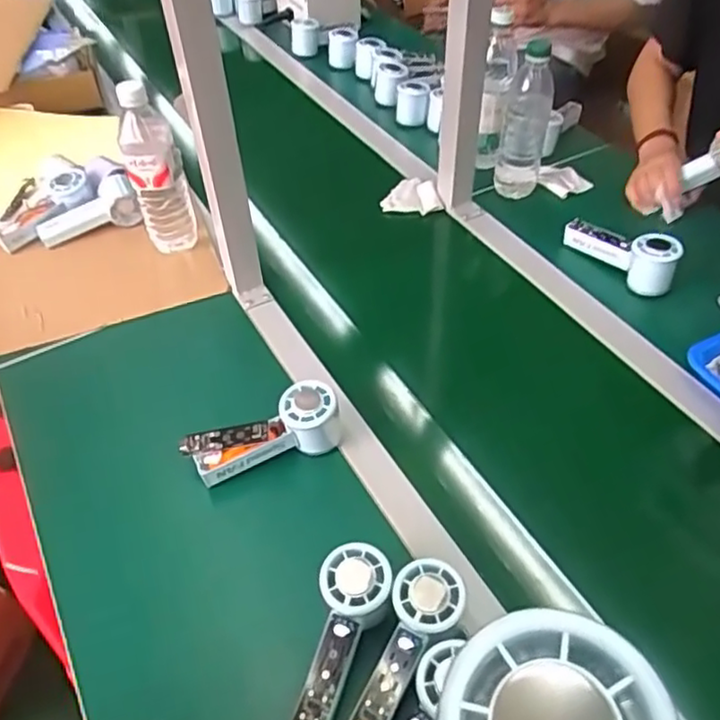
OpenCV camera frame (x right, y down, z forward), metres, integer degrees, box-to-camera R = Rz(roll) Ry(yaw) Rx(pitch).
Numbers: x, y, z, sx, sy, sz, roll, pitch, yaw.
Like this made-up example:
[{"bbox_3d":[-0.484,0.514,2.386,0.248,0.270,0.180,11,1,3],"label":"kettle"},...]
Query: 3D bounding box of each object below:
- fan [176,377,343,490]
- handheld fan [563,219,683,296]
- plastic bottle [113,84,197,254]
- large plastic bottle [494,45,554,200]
[{"bbox_3d":[-0.095,0.074,0.648,0.156,0.060,0.053,-17,49,-12],"label":"fan"},{"bbox_3d":[0.329,-0.143,0.834,0.046,0.067,0.149,-35,55,-26],"label":"handheld fan"},{"bbox_3d":[-0.256,-0.231,0.832,0.068,0.217,0.059,-15,49,-11],"label":"plastic bottle"},{"bbox_3d":[0.227,-0.326,0.910,0.063,0.201,0.071,8,49,10],"label":"large plastic bottle"}]

